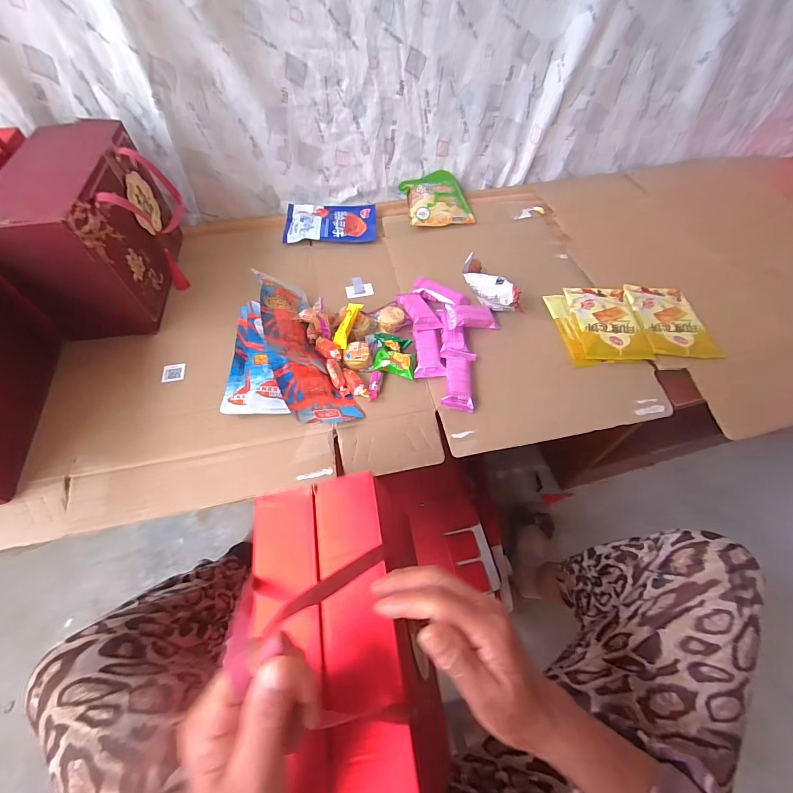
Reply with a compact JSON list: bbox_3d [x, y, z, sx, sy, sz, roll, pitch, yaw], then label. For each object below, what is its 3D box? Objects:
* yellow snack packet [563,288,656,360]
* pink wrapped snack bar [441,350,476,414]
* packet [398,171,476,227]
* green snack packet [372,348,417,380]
[{"bbox_3d":[0.328,-0.118,0.584,0.101,0.015,0.149,0,55,1],"label":"yellow snack packet"},{"bbox_3d":[0.087,-0.023,0.526,0.045,0.026,0.094,5,56,4],"label":"pink wrapped snack bar"},{"bbox_3d":[0.080,-0.402,0.757,0.122,0.039,0.141,-10,56,-6],"label":"packet"},{"bbox_3d":[-0.003,-0.049,0.541,0.060,0.026,0.040,7,56,6],"label":"green snack packet"}]

